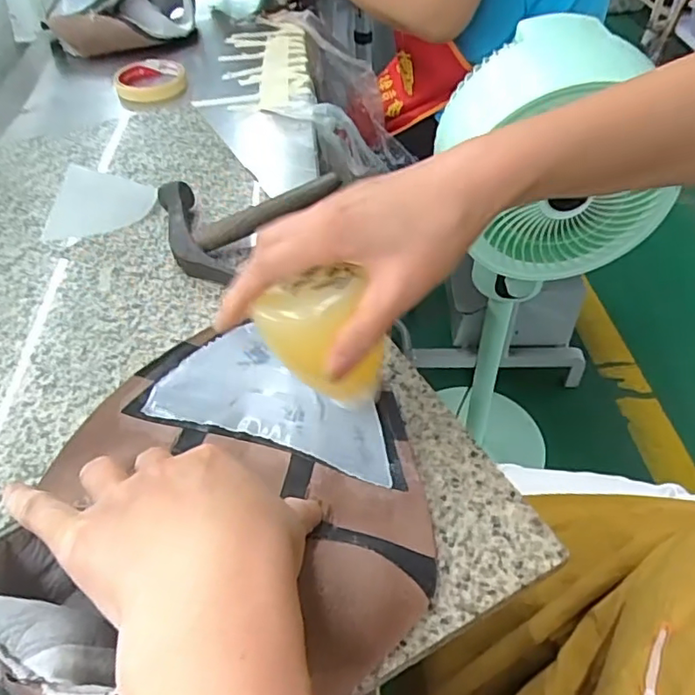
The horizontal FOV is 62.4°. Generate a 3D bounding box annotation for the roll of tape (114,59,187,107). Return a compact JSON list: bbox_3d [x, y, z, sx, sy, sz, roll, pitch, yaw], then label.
[{"bbox_3d":[-0.248,-0.335,0.719,0.084,0.027,0.091,-2,48,2],"label":"roll of tape"}]

